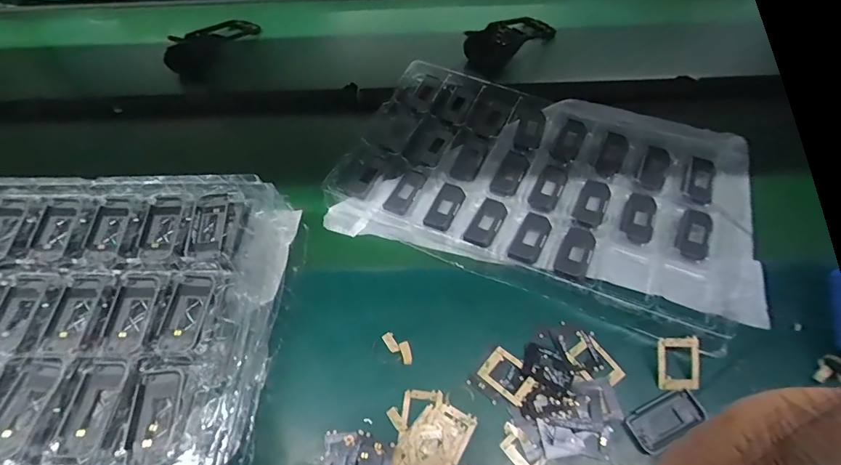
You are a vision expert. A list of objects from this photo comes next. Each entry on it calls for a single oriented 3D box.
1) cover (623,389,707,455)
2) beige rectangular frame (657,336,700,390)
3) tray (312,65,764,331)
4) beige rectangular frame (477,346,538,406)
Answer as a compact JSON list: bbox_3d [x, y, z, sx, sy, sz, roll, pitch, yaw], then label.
[{"bbox_3d":[0.245,0.186,0.420,0.078,0.005,0.039,-25,60,-13],"label":"cover"},{"bbox_3d":[0.269,0.136,0.438,0.040,0.008,0.053,0,87,7],"label":"beige rectangular frame"},{"bbox_3d":[0.169,-0.082,0.580,0.524,0.032,0.331,17,60,13],"label":"tray"},{"bbox_3d":[0.094,0.150,0.445,0.053,0.008,0.040,37,66,23],"label":"beige rectangular frame"}]

